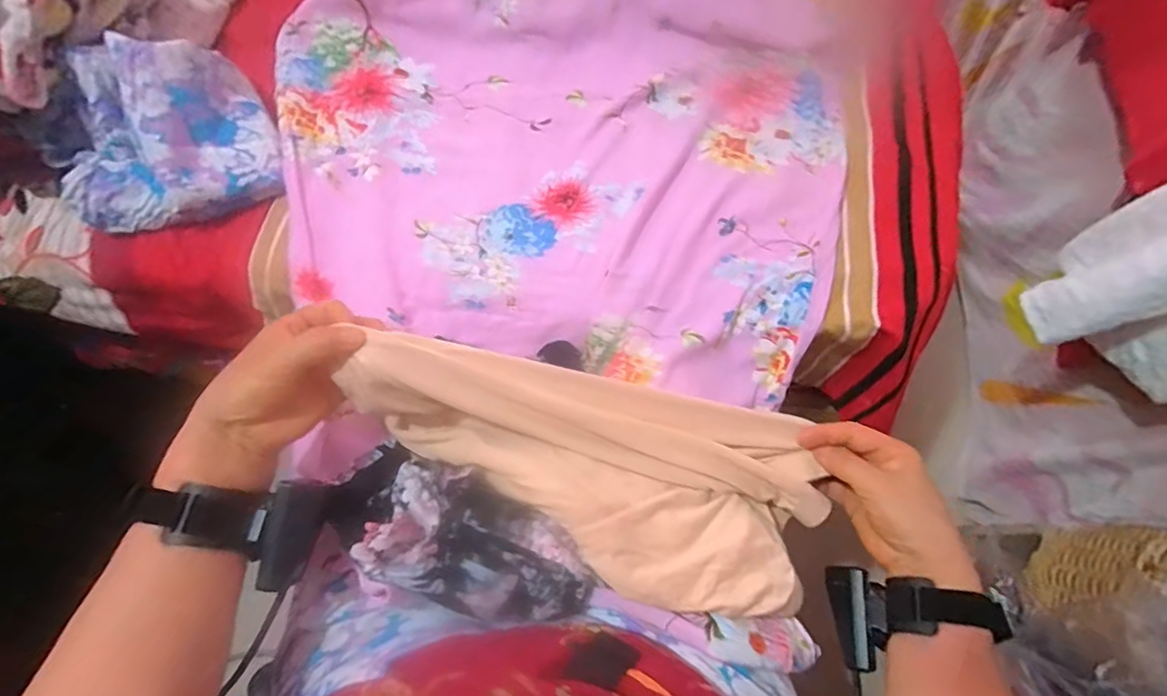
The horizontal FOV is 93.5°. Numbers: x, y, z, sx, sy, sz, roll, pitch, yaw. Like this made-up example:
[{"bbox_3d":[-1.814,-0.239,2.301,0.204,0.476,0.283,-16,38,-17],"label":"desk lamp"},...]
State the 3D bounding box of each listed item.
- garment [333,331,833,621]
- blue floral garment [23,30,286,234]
[{"bbox_3d":[0.006,0.083,0.416,0.346,0.078,0.154,21,71,-1],"label":"garment"},{"bbox_3d":[-0.398,-0.193,0.506,0.192,0.100,0.147,-32,72,-10],"label":"blue floral garment"}]

